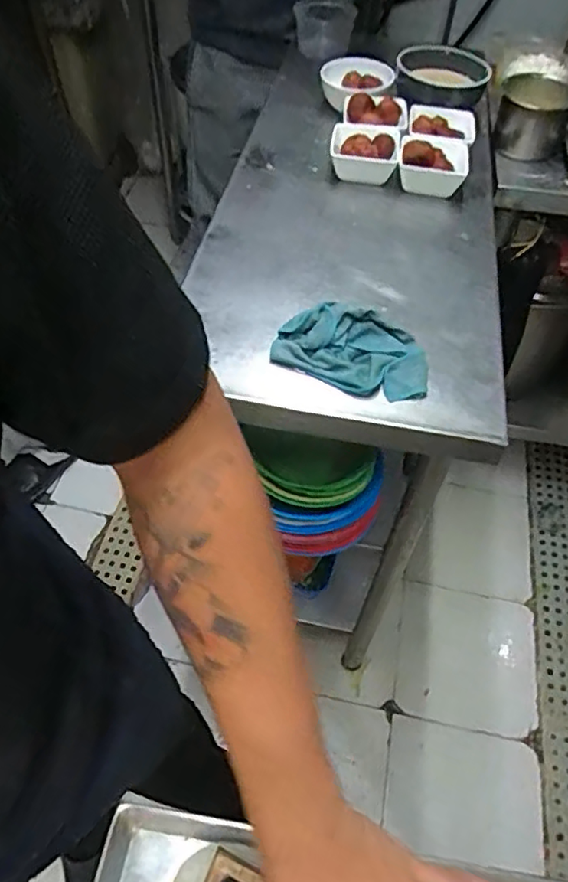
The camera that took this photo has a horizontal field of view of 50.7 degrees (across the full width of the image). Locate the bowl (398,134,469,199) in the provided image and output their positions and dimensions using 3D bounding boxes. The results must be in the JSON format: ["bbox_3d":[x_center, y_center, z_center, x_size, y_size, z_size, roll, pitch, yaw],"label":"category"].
[{"bbox_3d":[0.206,-0.386,0.842,0.092,0.050,0.095,11,53,6],"label":"bowl"}]

